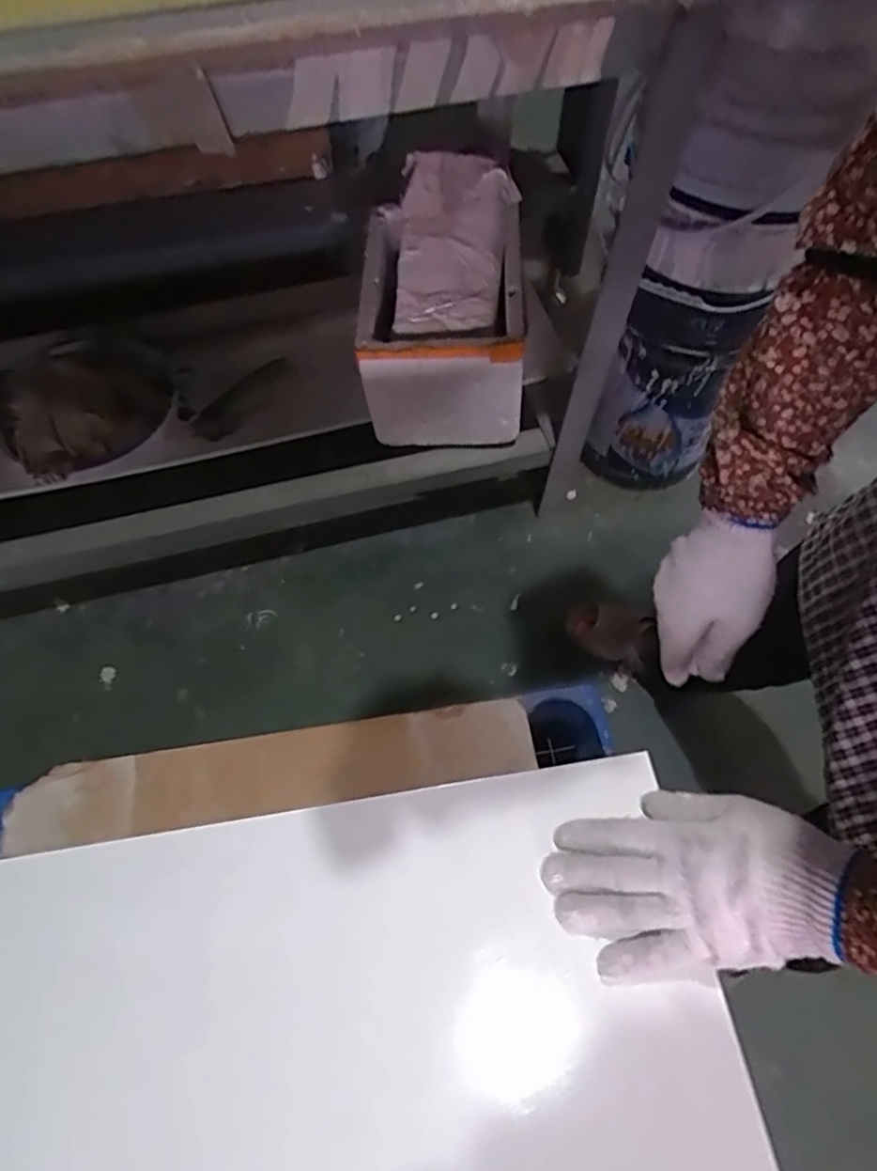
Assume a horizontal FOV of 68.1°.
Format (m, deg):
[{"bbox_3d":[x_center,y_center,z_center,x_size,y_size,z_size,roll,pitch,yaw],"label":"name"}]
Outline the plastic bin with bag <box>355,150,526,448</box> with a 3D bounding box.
[{"bbox_3d":[0.011,-0.415,1.025,0.252,0.313,0.270,1,63,1],"label":"plastic bin with bag"}]

